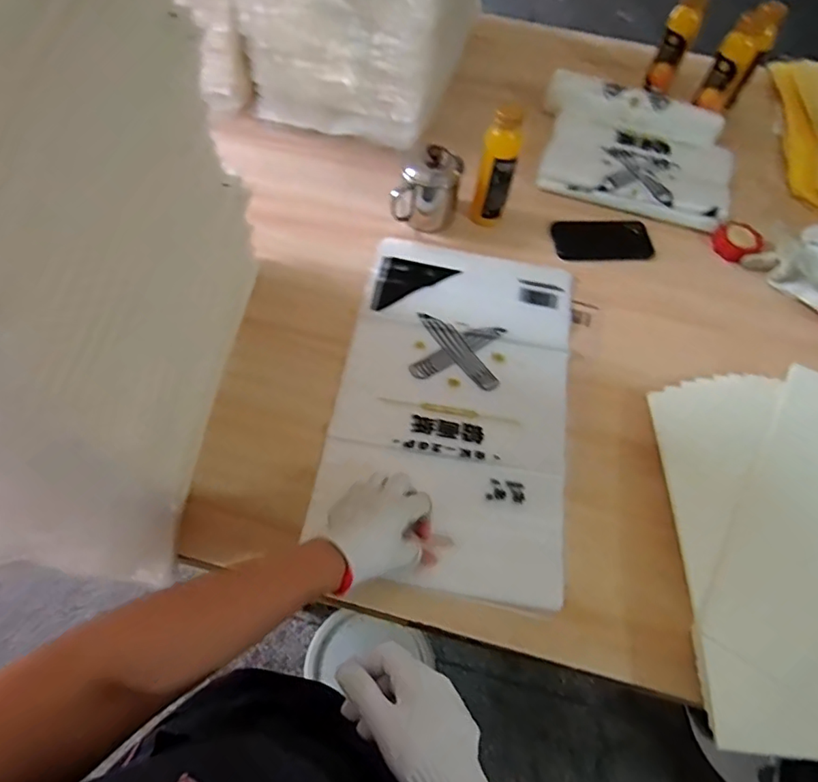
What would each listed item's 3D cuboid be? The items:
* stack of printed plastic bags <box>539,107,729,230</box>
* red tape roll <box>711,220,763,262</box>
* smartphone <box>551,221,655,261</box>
[{"bbox_3d":[0.371,-0.362,0.863,0.294,0.026,0.179,14,64,6],"label":"stack of printed plastic bags"},{"bbox_3d":[0.508,-0.234,0.826,0.065,0.023,0.063,2,61,-3],"label":"red tape roll"},{"bbox_3d":[0.298,-0.232,0.819,0.149,0.011,0.076,-1,61,-4],"label":"smartphone"}]

